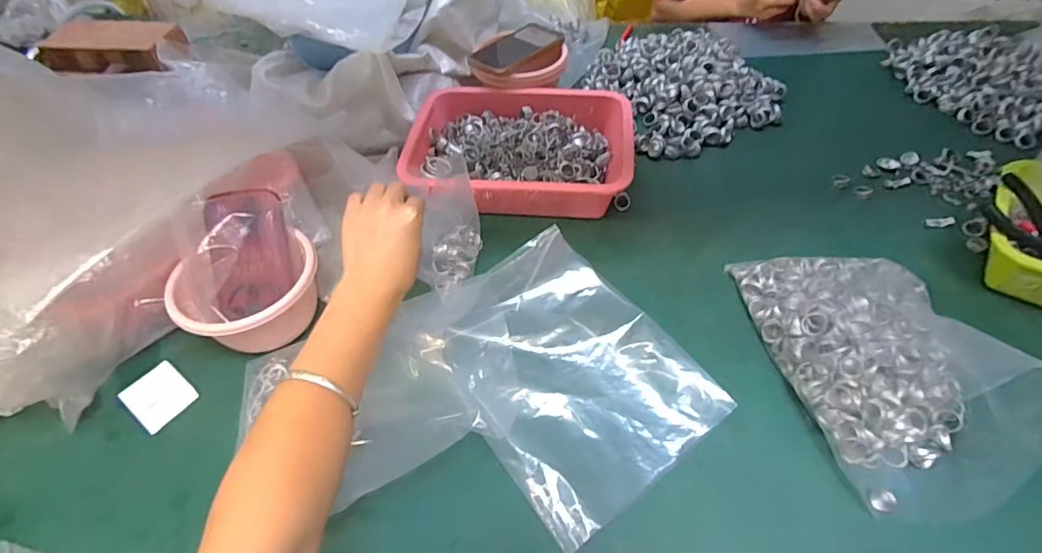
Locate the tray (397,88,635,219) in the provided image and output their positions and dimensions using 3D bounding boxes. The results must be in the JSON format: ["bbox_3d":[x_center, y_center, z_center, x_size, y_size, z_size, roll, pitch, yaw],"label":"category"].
[{"bbox_3d":[-0.001,-0.183,0.728,0.299,0.081,0.225,-1,50,2],"label":"tray"}]

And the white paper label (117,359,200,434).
[{"bbox_3d":[-0.385,0.126,0.538,0.072,0.005,0.055,29,57,25],"label":"white paper label"}]

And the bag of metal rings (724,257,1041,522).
[{"bbox_3d":[0.356,0.058,0.481,0.185,0.114,0.293,-7,50,-3],"label":"bag of metal rings"}]

